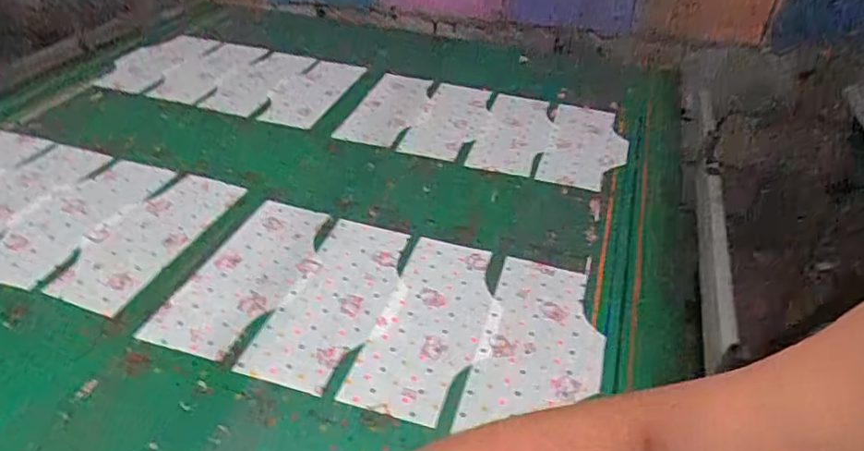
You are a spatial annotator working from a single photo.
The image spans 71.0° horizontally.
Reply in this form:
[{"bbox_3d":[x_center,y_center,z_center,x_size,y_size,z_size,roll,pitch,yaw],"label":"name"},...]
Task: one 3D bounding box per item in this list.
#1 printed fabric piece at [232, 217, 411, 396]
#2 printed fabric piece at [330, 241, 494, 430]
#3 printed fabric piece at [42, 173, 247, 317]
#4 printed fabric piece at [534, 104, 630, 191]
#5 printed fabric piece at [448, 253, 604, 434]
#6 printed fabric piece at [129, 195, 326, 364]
[{"bbox_3d":[-0.108,0.085,0.734,0.133,0.008,0.279,11,38,12],"label":"printed fabric piece"},{"bbox_3d":[0.000,0.108,0.713,0.120,0.007,0.279,12,38,12],"label":"printed fabric piece"},{"bbox_3d":[-0.381,0.009,0.814,0.132,0.005,0.272,12,39,13],"label":"printed fabric piece"},{"bbox_3d":[0.270,-0.138,1.049,0.135,0.010,0.264,17,41,9],"label":"printed fabric piece"},{"bbox_3d":[0.125,0.133,0.688,0.134,0.008,0.275,13,37,11],"label":"printed fabric piece"},{"bbox_3d":[-0.224,0.057,0.764,0.133,0.008,0.276,12,38,12],"label":"printed fabric piece"}]

